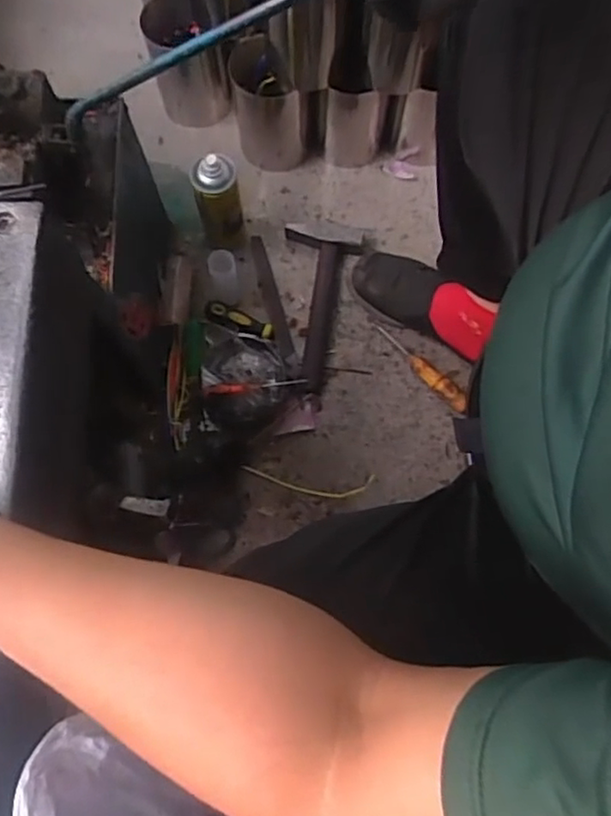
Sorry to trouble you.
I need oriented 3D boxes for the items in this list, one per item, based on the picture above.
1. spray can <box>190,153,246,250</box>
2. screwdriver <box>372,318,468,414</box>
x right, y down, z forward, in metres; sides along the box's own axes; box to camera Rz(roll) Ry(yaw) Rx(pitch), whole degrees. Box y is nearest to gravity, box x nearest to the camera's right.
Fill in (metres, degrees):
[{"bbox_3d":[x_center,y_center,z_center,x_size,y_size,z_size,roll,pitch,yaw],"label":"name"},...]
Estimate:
[{"bbox_3d":[-0.128,-0.302,0.938,0.067,0.182,0.054,-17,73,-5],"label":"spray can"},{"bbox_3d":[0.170,-0.067,0.937,0.026,0.029,0.189,-39,75,-11],"label":"screwdriver"}]

